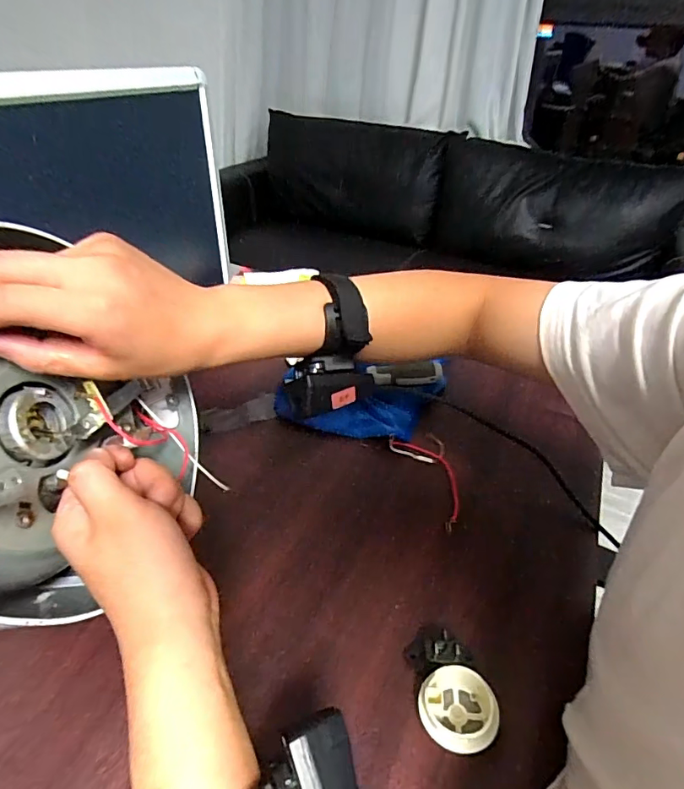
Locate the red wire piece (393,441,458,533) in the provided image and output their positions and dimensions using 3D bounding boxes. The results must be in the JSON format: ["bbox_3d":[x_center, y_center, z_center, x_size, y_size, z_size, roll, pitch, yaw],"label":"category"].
[{"bbox_3d":[0.094,0.080,0.462,0.041,0.010,0.111,-10,40,-19],"label":"red wire piece"}]

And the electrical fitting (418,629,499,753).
[{"bbox_3d":[0.073,0.194,0.306,0.045,0.028,0.066,8,38,3],"label":"electrical fitting"}]

